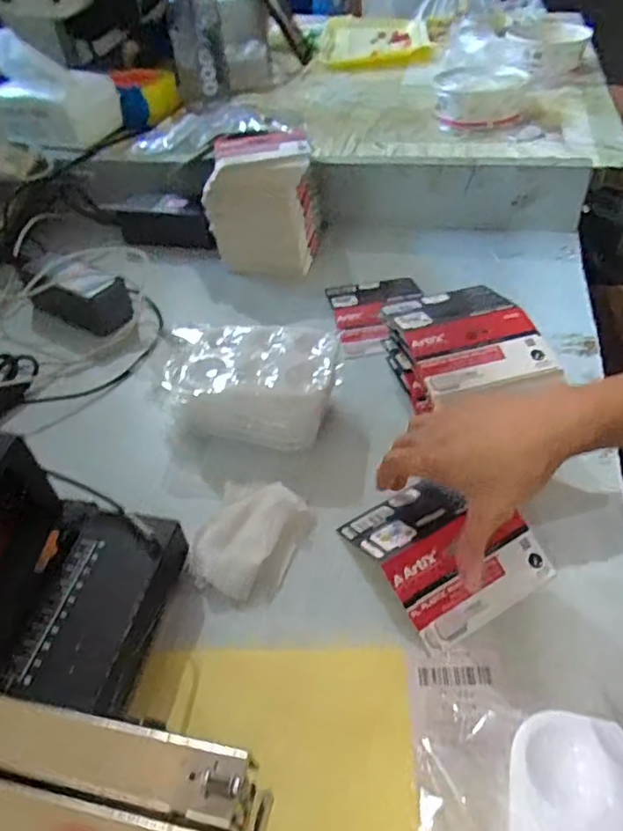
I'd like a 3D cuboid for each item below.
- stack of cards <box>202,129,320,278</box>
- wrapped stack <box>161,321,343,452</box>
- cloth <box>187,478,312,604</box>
[{"bbox_3d":[-0.055,-0.247,0.687,0.124,0.129,0.085,0,44,5],"label":"stack of cards"},{"bbox_3d":[-0.051,-0.024,0.503,0.146,0.063,0.097,1,45,5],"label":"wrapped stack"},{"bbox_3d":[-0.041,0.086,0.428,0.073,0.019,0.094,10,47,14],"label":"cloth"}]

